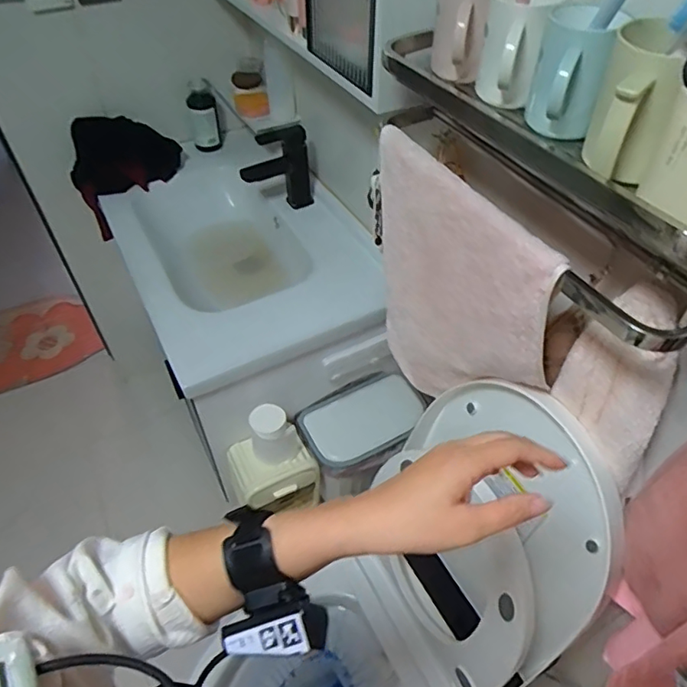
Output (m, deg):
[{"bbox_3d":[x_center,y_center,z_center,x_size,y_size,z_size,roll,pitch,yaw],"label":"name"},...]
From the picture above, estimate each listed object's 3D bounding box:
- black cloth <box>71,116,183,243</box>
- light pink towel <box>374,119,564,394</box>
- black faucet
[{"bbox_3d":[-0.489,-0.403,1.225,0.245,0.200,0.132,-34,56,-27],"label":"black cloth"},{"bbox_3d":[0.140,-0.045,0.723,0.051,0.390,0.303,-24,52,-20],"label":"light pink towel"},{"bbox_3d":[-0.145,-0.378,1.167,0.145,0.173,0.058,-20,51,-17],"label":"black faucet"}]

